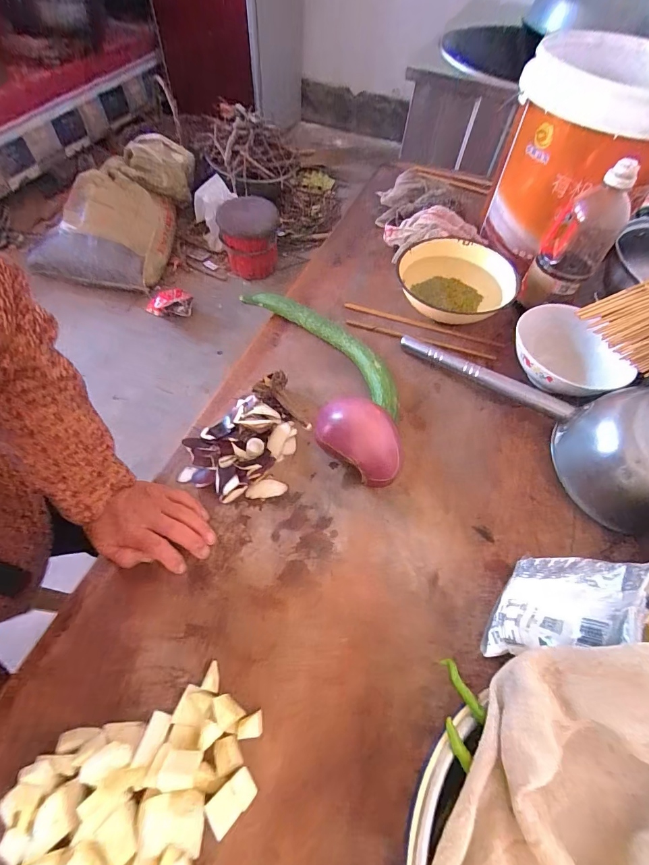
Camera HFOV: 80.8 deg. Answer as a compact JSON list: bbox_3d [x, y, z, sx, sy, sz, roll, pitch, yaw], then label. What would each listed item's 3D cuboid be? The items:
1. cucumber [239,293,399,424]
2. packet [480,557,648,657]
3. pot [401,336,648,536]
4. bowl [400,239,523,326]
[{"bbox_3d":[-0.004,-0.136,0.573,0.064,0.036,0.322,-37,67,-23],"label":"cucumber"},{"bbox_3d":[0.203,0.149,0.328,0.024,0.132,0.098,44,62,-12],"label":"packet"},{"bbox_3d":[0.279,-0.045,0.481,0.140,0.099,0.390,-35,66,-22],"label":"pot"},{"bbox_3d":[0.198,-0.222,0.606,0.164,0.083,0.177,2,58,-3],"label":"bowl"}]

